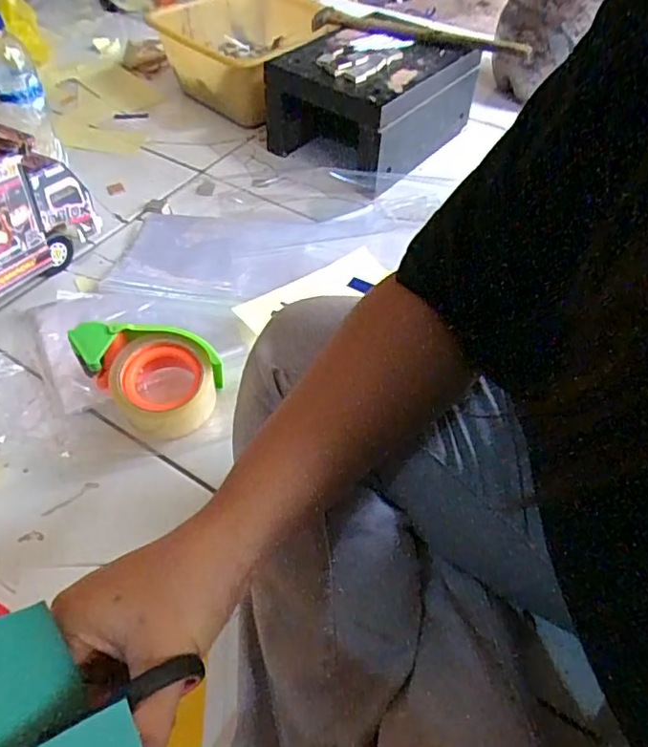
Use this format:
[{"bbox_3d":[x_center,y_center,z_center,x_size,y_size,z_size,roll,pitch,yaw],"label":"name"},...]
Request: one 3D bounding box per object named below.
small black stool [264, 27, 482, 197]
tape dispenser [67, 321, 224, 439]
[{"bbox_3d":[0.070,-0.436,0.900,0.228,0.134,0.280,30,55,21],"label":"small black stool"},{"bbox_3d":[-0.169,-0.004,0.570,0.131,0.075,0.092,31,54,21],"label":"tape dispenser"}]

